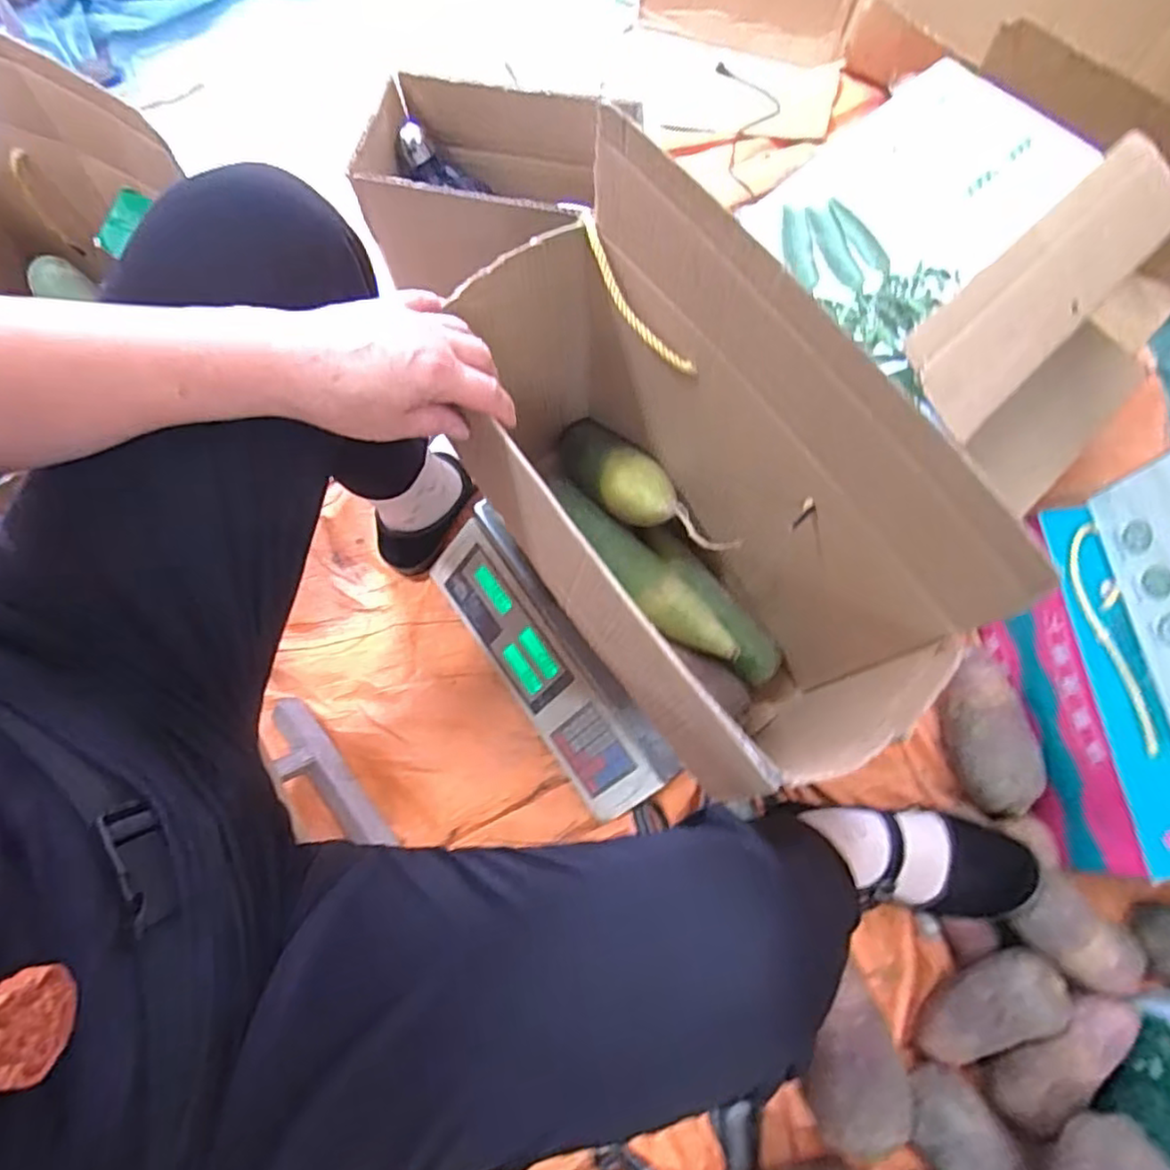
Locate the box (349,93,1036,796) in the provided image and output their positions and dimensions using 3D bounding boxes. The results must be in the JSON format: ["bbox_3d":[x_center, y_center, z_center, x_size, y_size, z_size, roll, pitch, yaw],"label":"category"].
[{"bbox_3d":[0.046,-0.058,0.453,0.167,0.299,0.389,-32,75,-10],"label":"box"}]

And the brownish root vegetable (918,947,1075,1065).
[{"bbox_3d":[0.357,0.383,0.583,0.063,0.052,0.139,48,110,13],"label":"brownish root vegetable"}]

